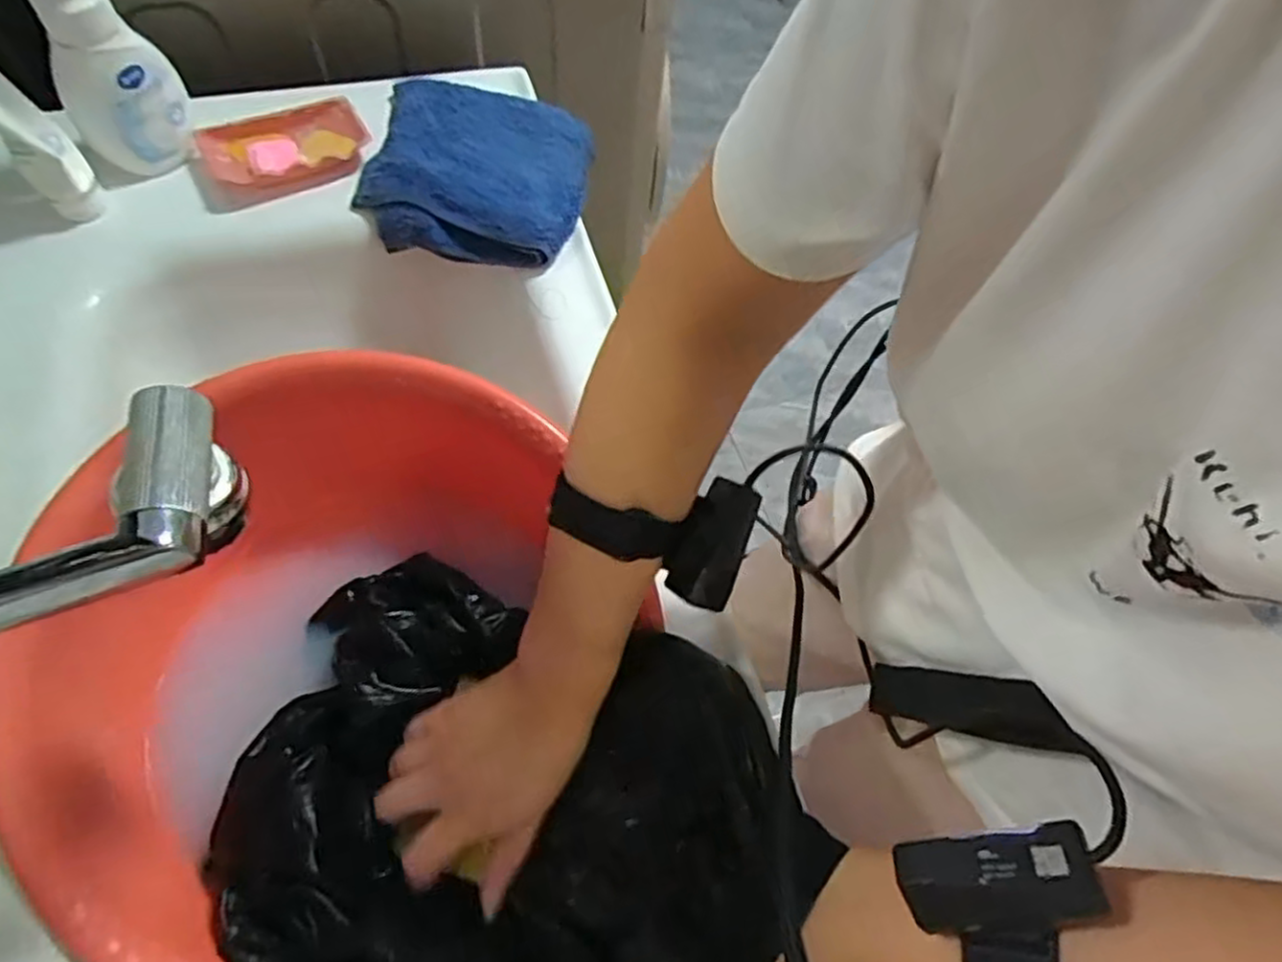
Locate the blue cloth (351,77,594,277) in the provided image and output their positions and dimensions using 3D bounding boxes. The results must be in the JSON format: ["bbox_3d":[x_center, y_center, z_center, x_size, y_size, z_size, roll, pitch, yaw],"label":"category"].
[{"bbox_3d":[-0.140,-0.271,0.639,0.190,0.043,0.183,13,60,2],"label":"blue cloth"}]

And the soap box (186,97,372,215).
[{"bbox_3d":[-0.308,-0.282,0.628,0.145,0.032,0.086,-28,67,-19],"label":"soap box"}]

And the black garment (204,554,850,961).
[{"bbox_3d":[-0.086,0.184,0.398,0.312,0.099,0.252,24,64,9],"label":"black garment"}]

